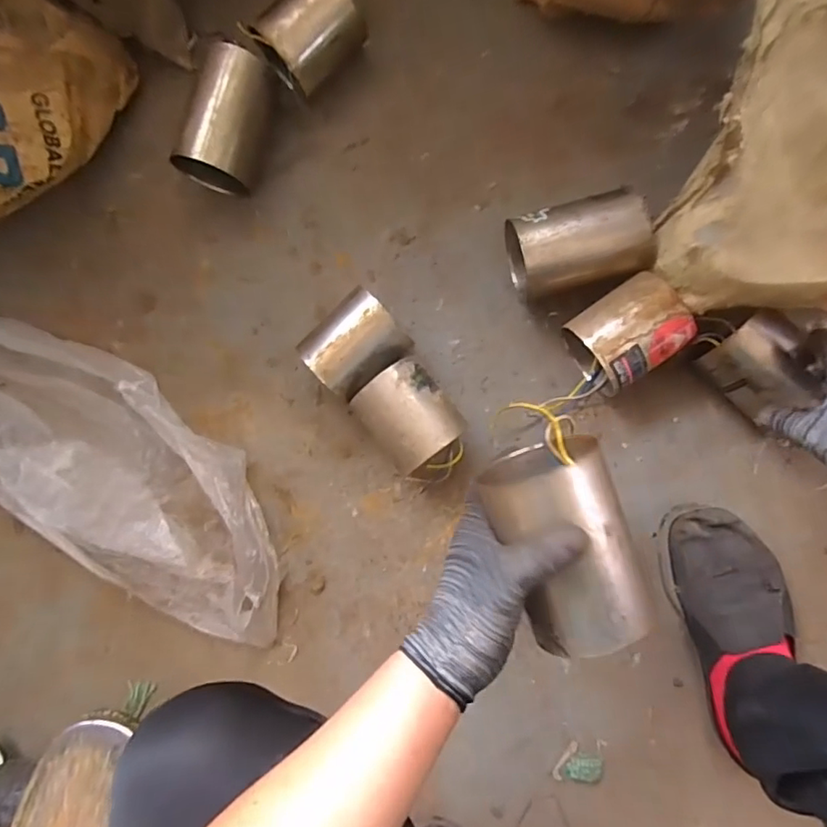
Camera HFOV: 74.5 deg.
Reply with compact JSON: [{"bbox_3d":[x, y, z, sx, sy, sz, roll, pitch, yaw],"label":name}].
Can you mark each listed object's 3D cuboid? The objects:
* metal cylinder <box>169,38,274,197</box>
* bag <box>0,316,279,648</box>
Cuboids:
[{"bbox_3d":[-0.215,-0.341,0.638,0.074,0.085,0.141,15,90,6],"label":"metal cylinder"},{"bbox_3d":[-0.415,0.044,0.663,0.647,0.058,0.234,36,91,5],"label":"bag"}]

